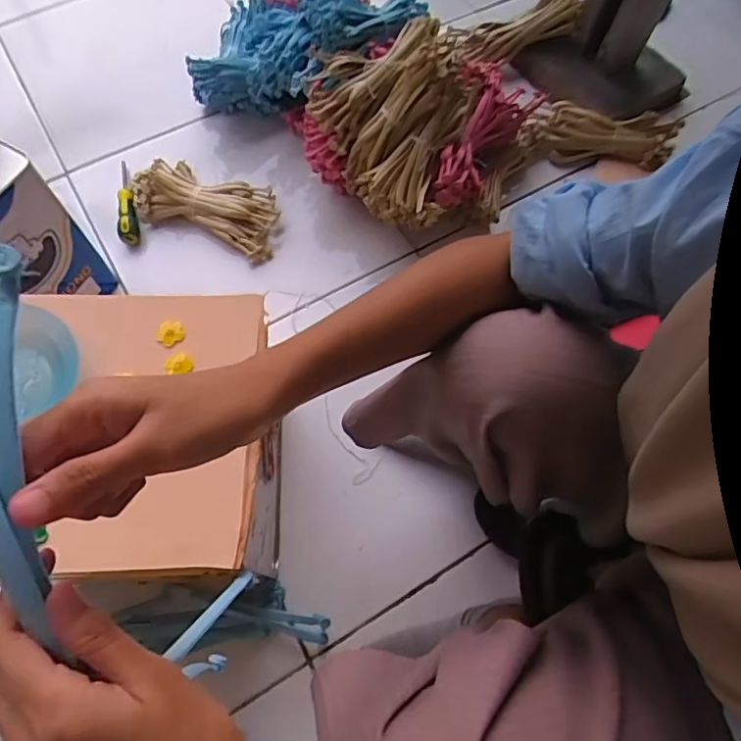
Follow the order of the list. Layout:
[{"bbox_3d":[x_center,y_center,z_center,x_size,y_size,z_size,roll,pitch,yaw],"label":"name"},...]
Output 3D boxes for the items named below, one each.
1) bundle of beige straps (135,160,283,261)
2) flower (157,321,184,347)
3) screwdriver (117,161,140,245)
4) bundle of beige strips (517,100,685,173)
[{"bbox_3d":[-0.243,-0.250,0.826,0.222,0.051,0.108,19,68,6],"label":"bundle of beige straps"},{"bbox_3d":[-0.180,-0.034,0.494,0.023,0.005,0.023,1,67,-1],"label":"flower"},{"bbox_3d":[-0.369,-0.260,0.830,0.028,0.029,0.153,-10,68,-6],"label":"screwdriver"},{"bbox_3d":[0.354,-0.366,0.866,0.243,0.046,0.085,10,67,3],"label":"bundle of beige strips"}]

